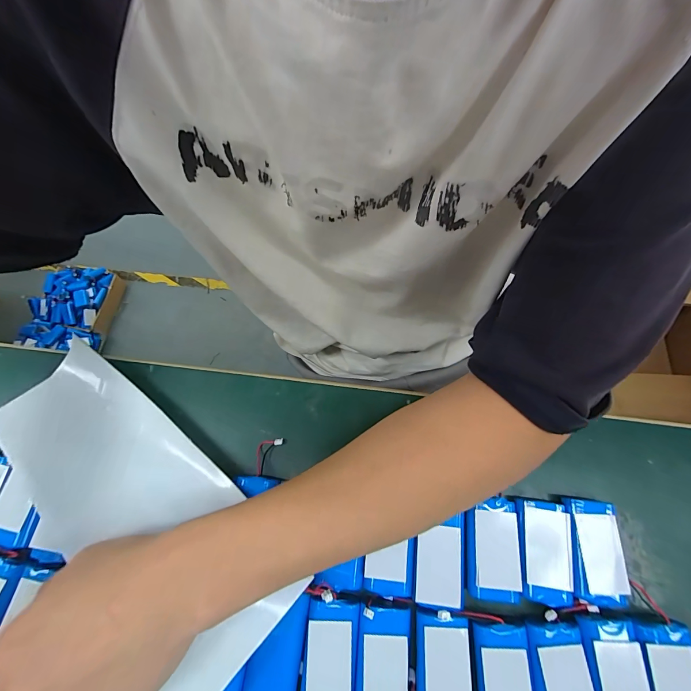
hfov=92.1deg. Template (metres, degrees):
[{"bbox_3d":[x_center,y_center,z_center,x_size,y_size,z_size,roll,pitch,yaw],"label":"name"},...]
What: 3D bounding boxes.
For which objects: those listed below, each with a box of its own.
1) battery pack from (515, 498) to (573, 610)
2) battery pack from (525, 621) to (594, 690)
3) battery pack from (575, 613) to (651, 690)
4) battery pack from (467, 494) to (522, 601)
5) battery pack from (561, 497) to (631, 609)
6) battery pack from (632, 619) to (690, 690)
[{"bbox_3d":[0.148,0.153,0.248,0.038,0.008,0.068,7,73,4],"label":"battery pack"},{"bbox_3d":[0.143,0.224,0.217,0.037,0.007,0.066,-2,72,2],"label":"battery pack"},{"bbox_3d":[0.179,0.219,0.218,0.035,0.006,0.064,2,73,3],"label":"battery pack"},{"bbox_3d":[0.110,0.152,0.248,0.035,0.010,0.065,5,73,4],"label":"battery pack"},{"bbox_3d":[0.185,0.151,0.245,0.033,0.012,0.068,4,73,4],"label":"battery pack"},{"bbox_3d":[0.214,0.222,0.216,0.033,0.012,0.067,2,73,3],"label":"battery pack"}]

